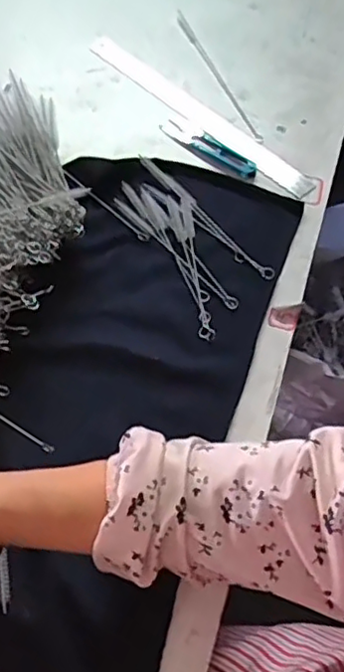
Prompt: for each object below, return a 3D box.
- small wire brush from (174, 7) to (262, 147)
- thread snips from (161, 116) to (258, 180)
[{"bbox_3d":[0.049,-0.316,0.752,0.015,0.012,0.265,-16,60,-11],"label":"small wire brush"},{"bbox_3d":[0.040,-0.200,0.666,0.123,0.006,0.032,38,65,20],"label":"thread snips"}]

